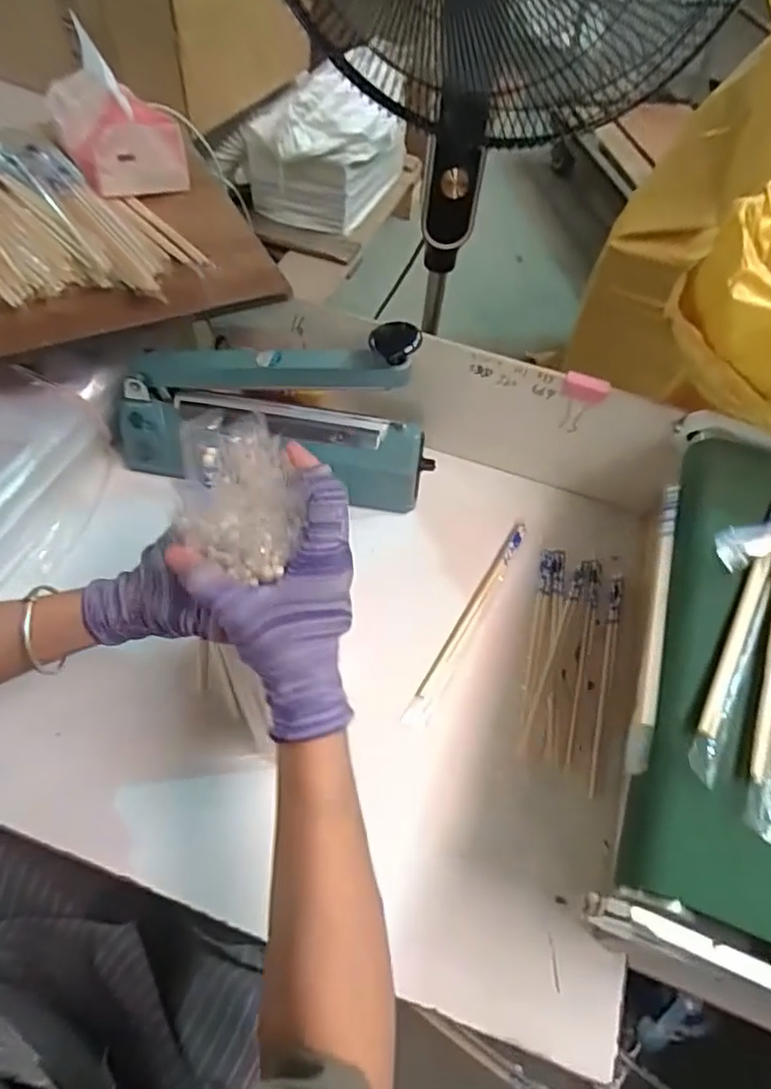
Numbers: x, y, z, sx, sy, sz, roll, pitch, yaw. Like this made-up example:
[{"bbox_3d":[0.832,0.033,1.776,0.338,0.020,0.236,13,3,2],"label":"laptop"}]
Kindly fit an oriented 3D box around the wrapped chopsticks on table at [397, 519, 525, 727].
[{"bbox_3d":[0.084,0.070,0.587,0.020,0.011,0.240,28,59,13],"label":"wrapped chopsticks on table"}]

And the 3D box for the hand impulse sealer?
[{"bbox_3d":[-0.116,-0.131,0.596,0.325,0.178,0.069,8,56,0],"label":"hand impulse sealer"}]

